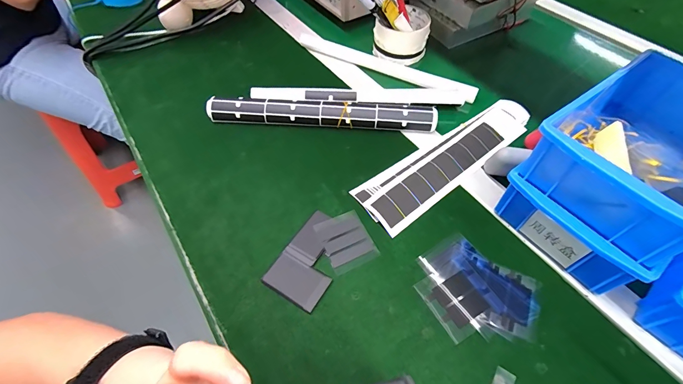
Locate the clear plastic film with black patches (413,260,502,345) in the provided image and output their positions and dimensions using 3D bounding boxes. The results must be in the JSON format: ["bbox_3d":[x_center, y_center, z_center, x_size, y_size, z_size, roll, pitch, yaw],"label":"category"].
[{"bbox_3d":[0.109,0.100,0.310,0.056,0.004,0.061,-26,59,-18],"label":"clear plastic film with black patches"}]

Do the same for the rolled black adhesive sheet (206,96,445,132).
[{"bbox_3d":[-0.026,-0.101,0.432,0.291,0.030,0.026,4,54,2],"label":"rolled black adhesive sheet"}]

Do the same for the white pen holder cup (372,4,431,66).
[{"bbox_3d":[0.096,-0.250,0.526,0.082,0.052,0.086,0,54,-1],"label":"white pen holder cup"}]

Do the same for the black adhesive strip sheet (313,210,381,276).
[{"bbox_3d":[0.005,0.051,0.345,0.049,0.004,0.059,-21,62,-18],"label":"black adhesive strip sheet"}]

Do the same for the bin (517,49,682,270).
[{"bbox_3d":[0.276,-0.042,0.294,0.198,0.063,0.125,-33,61,-22],"label":"bin"}]

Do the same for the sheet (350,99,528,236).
[{"bbox_3d":[0.140,-0.048,0.408,0.274,0.013,0.068,-32,61,-22],"label":"sheet"}]

